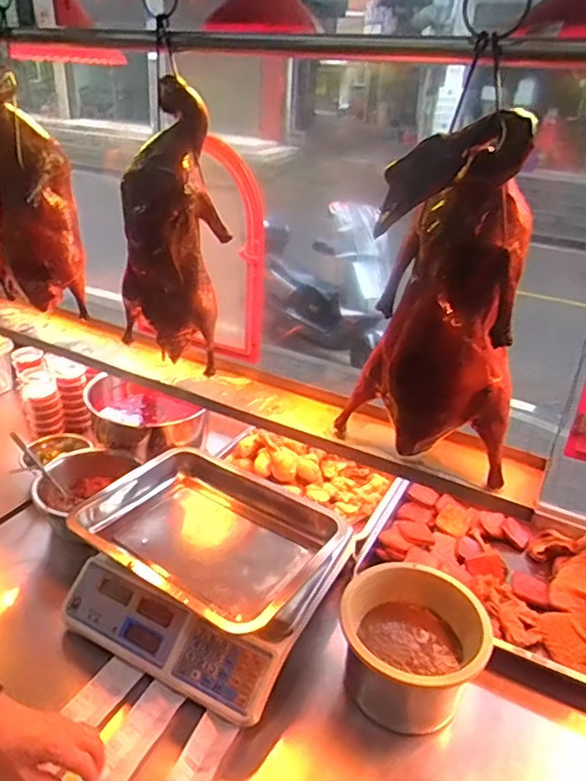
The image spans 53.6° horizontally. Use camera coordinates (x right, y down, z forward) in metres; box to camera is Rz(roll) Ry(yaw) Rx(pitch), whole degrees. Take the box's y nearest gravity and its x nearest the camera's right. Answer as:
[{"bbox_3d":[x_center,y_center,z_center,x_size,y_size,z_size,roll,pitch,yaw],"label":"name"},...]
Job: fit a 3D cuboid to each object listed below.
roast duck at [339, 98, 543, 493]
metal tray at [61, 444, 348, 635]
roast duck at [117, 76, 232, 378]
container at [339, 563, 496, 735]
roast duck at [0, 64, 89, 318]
[{"bbox_3d":[0.168,-0.092,0.649,0.190,0.358,0.113,8,27,7],"label":"roast duck"},{"bbox_3d":[-0.144,0.217,0.902,0.384,0.067,0.275,20,31,28],"label":"metal tray"},{"bbox_3d":[-0.168,-0.214,0.803,0.144,0.347,0.141,-2,28,-12],"label":"roast duck"},{"bbox_3d":[0.153,0.348,0.781,0.180,0.135,0.178,4,27,-2],"label":"container"},{"bbox_3d":[-0.410,-0.290,0.896,0.151,0.329,0.122,-5,29,-17],"label":"roast duck"}]

